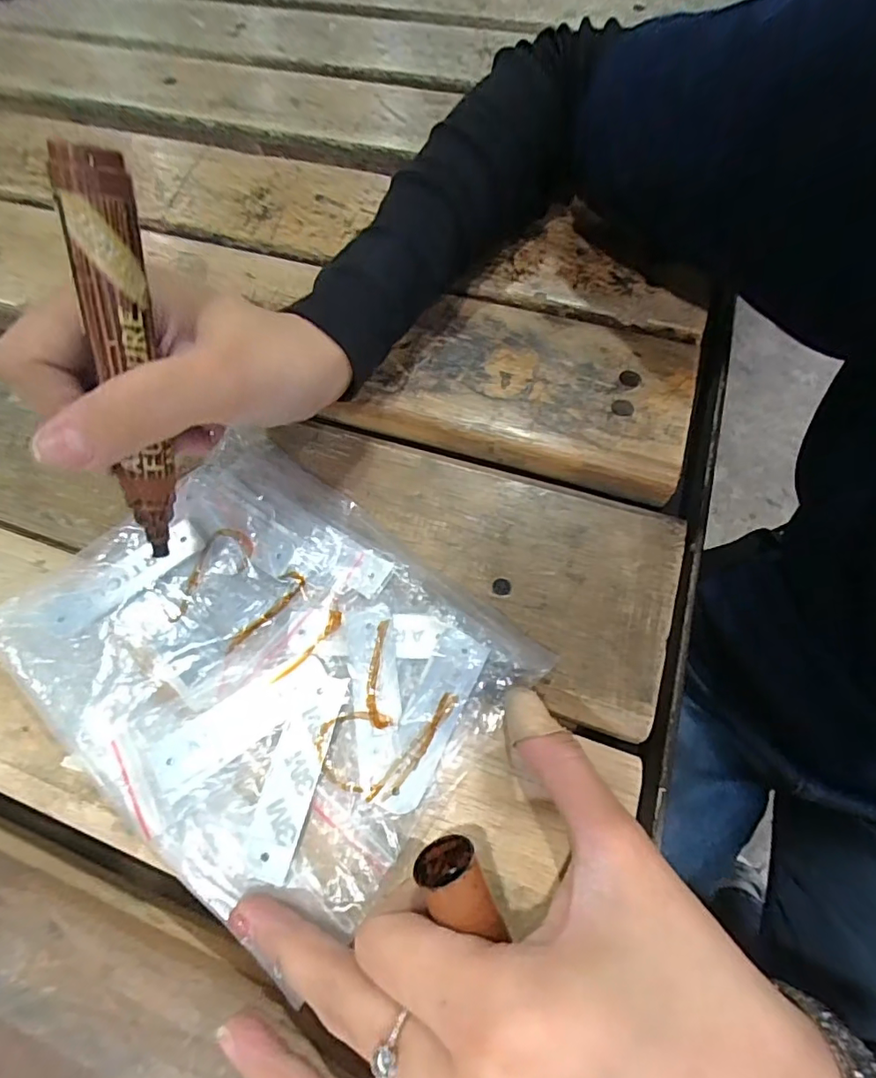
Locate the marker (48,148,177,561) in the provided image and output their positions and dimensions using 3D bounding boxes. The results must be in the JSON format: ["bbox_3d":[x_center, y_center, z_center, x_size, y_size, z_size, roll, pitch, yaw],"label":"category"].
[{"bbox_3d":[-0.092,-0.045,0.156,0.013,0.116,0.013,12,31,9],"label":"marker"}]

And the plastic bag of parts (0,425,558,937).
[{"bbox_3d":[-0.067,0.041,0.200,0.168,0.012,0.135,35,71,18],"label":"plastic bag of parts"}]

